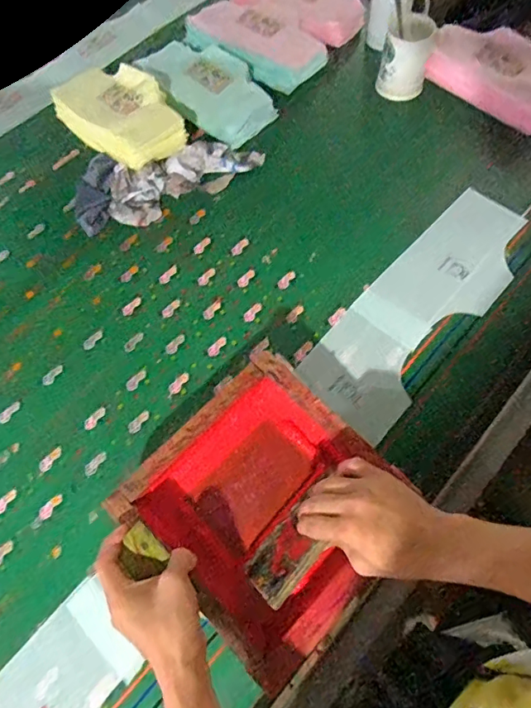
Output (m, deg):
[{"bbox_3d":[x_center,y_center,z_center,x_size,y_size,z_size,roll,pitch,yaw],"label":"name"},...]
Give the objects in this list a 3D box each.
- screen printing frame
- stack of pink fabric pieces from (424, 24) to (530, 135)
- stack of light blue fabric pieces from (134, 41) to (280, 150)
[{"bbox_3d":[0.006,0.164,0.518,0.255,0.064,0.248,40,73,19],"label":"screen printing frame"},{"bbox_3d":[0.436,-0.516,0.858,0.258,0.066,0.135,40,73,19],"label":"stack of pink fabric pieces"},{"bbox_3d":[-0.112,-0.507,0.899,0.162,0.058,0.276,-37,68,-14],"label":"stack of light blue fabric pieces"}]

